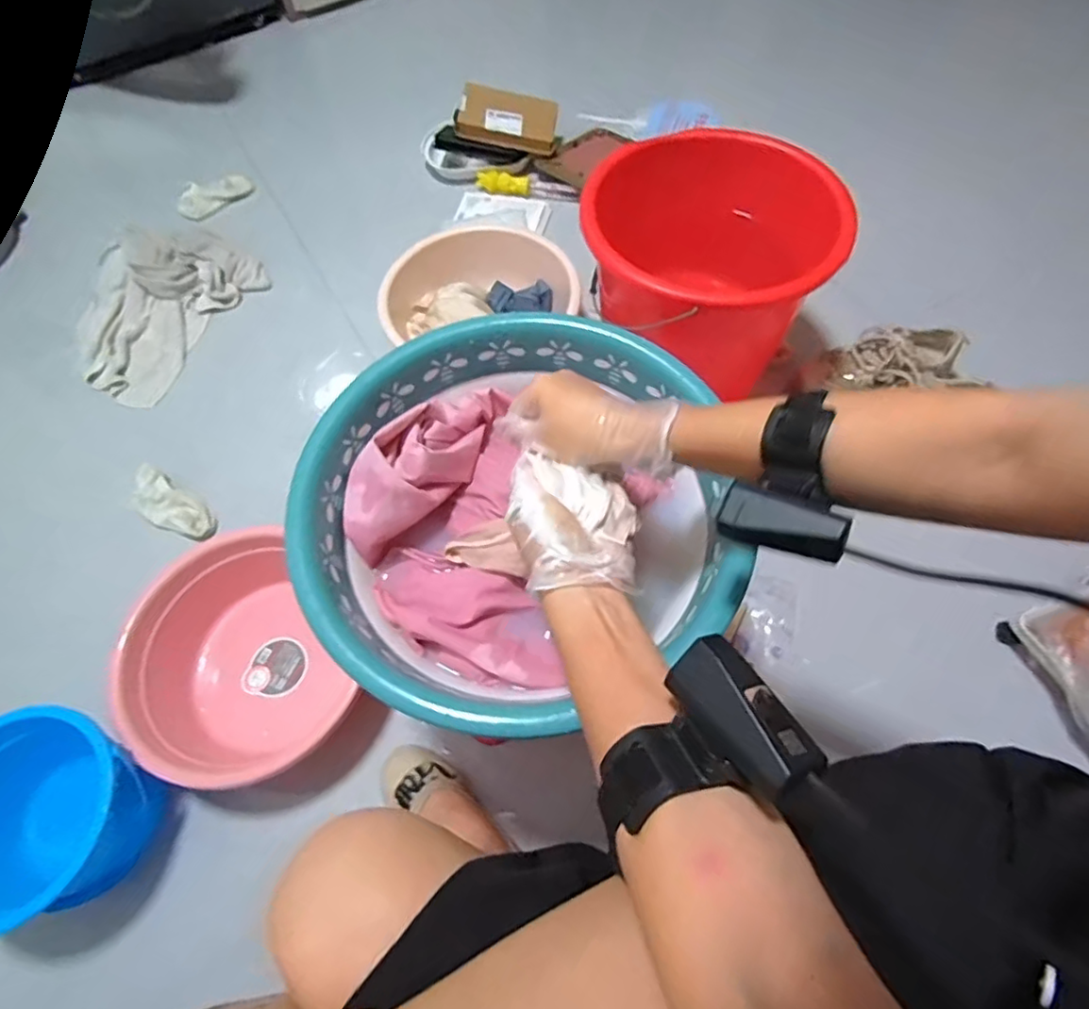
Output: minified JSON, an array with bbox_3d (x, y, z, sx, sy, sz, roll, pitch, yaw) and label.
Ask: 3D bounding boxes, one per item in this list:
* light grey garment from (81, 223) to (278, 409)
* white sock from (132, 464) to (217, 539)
[{"bbox_3d":[-0.710,-0.378,1.094,0.246,0.086,0.378,23,66,14],"label":"light grey garment"},{"bbox_3d":[-0.571,0.006,0.914,0.148,0.029,0.065,35,68,4],"label":"white sock"}]

